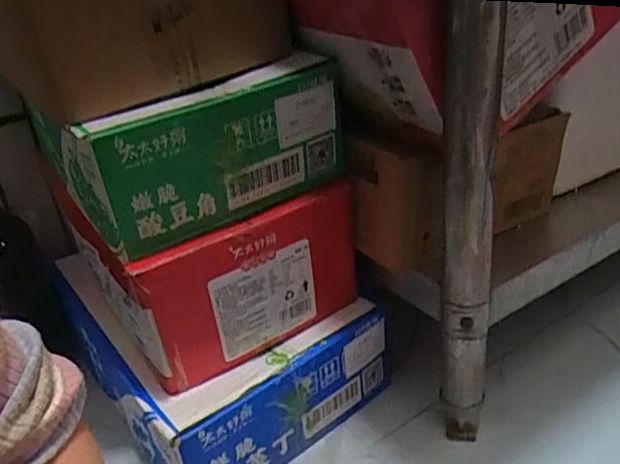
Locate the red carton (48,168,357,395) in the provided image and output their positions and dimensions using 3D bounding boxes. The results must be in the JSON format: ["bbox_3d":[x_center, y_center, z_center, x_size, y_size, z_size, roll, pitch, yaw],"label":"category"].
[{"bbox_3d":[-0.109,0.031,0.655,0.263,0.156,0.192,-23,34,-28],"label":"red carton"}]

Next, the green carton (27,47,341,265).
[{"bbox_3d":[-0.118,-0.093,0.576,0.256,0.132,0.179,-20,32,-24],"label":"green carton"}]

